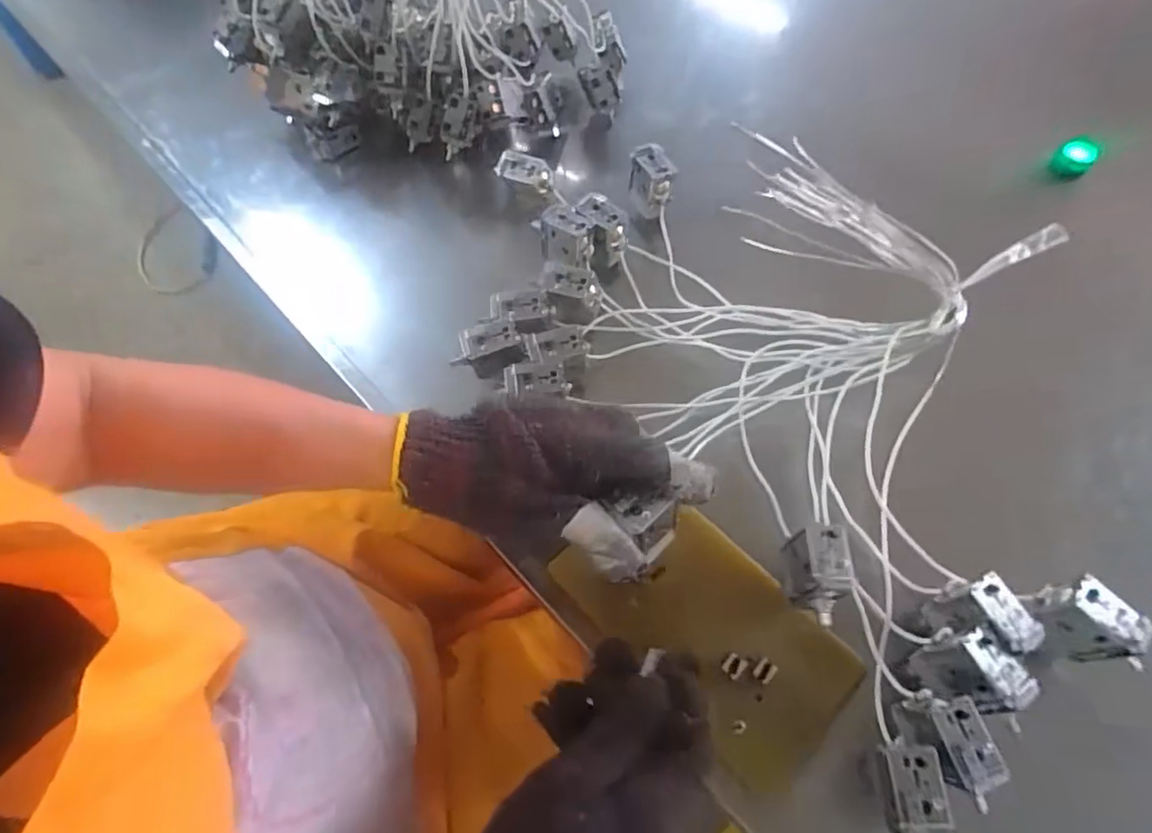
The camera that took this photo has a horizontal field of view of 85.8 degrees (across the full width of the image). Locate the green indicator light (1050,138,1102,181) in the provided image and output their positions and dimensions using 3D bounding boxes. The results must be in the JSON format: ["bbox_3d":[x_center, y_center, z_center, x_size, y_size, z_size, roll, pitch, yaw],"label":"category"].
[{"bbox_3d":[0.461,-0.238,0.572,0.029,0.028,0.030,-1,61,1],"label":"green indicator light"}]

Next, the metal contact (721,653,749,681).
[{"bbox_3d":[0.091,0.145,0.358,0.012,0.006,0.012,32,67,17],"label":"metal contact"}]

